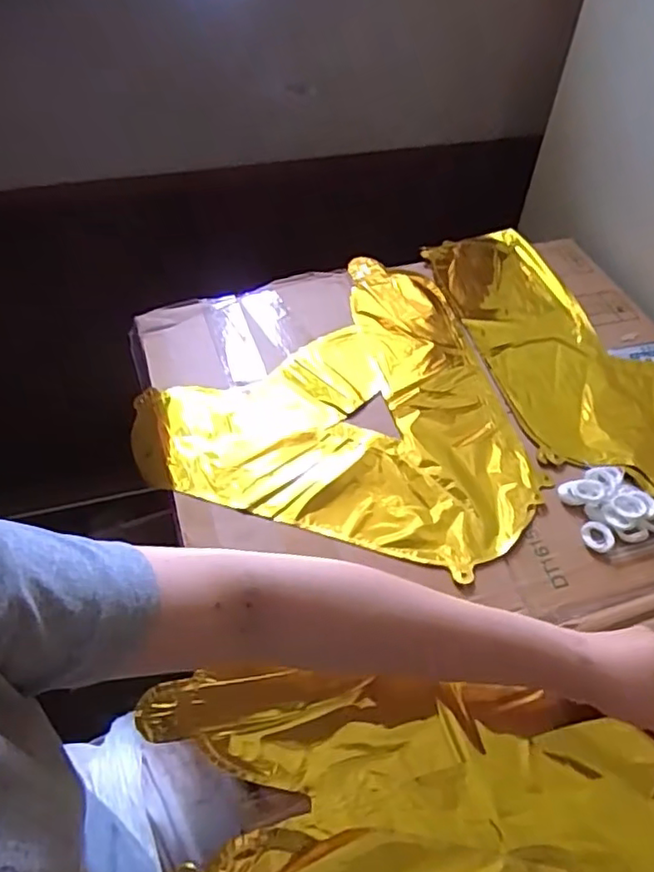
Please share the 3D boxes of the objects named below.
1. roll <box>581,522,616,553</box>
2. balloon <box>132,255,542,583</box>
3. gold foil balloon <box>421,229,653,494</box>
[{"bbox_3d":[0.226,0.084,0.525,0.026,0.006,0.027,2,51,-3],"label":"roll"},{"bbox_3d":[0.046,-0.019,0.611,0.335,0.027,0.363,0,50,0],"label":"balloon"},{"bbox_3d":[0.277,-0.107,0.684,0.233,0.032,0.397,-9,52,-12],"label":"gold foil balloon"}]

